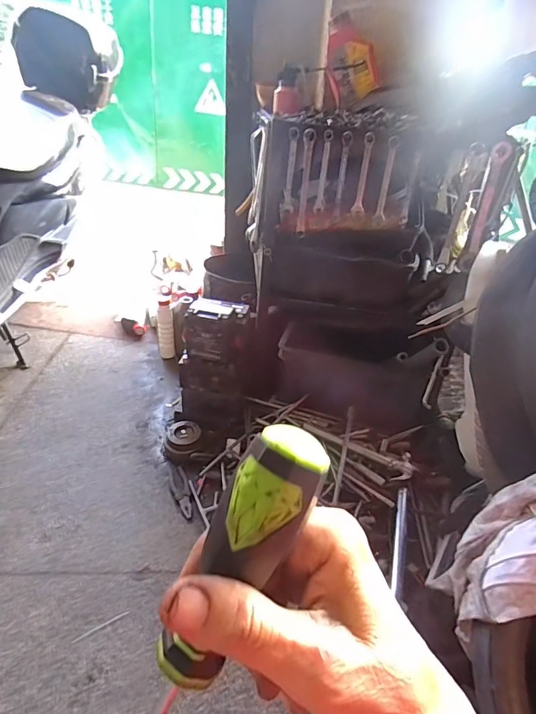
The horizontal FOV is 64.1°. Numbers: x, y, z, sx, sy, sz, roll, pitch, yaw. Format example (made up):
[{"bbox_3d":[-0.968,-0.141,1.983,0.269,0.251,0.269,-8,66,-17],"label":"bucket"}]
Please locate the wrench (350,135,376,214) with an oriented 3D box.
[{"bbox_3d":[0.203,-0.390,0.916,0.025,0.157,0.004,12,33,15],"label":"wrench"}]

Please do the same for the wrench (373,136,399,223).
[{"bbox_3d":[0.251,-0.373,0.909,0.022,0.163,0.012,-2,33,-11],"label":"wrench"}]

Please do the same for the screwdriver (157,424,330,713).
[{"bbox_3d":[-0.025,0.109,0.168,0.028,0.173,0.025,28,5,34],"label":"screwdriver"}]

